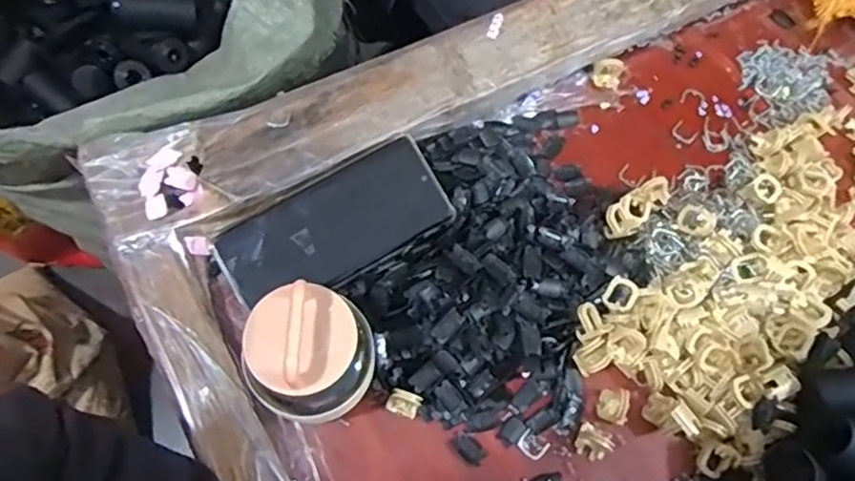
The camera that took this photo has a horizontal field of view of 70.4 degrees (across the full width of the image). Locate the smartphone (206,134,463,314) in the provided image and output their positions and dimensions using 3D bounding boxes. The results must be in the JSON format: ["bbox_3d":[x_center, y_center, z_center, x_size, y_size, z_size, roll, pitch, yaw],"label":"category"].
[{"bbox_3d":[-0.065,-0.008,0.442,0.163,0.007,0.075,-32,88,-10],"label":"smartphone"}]

